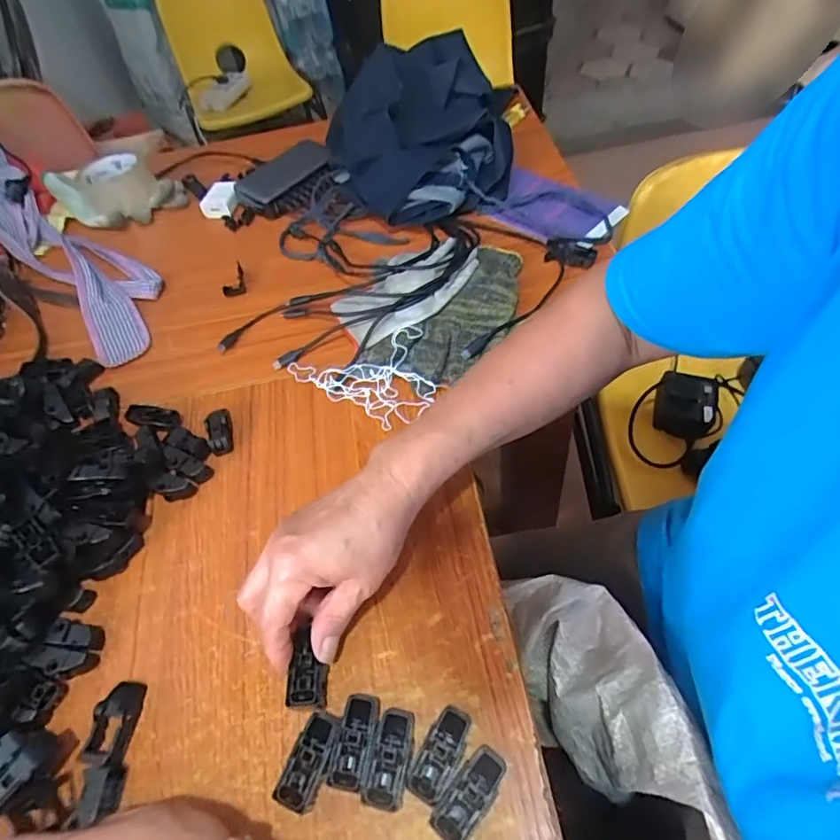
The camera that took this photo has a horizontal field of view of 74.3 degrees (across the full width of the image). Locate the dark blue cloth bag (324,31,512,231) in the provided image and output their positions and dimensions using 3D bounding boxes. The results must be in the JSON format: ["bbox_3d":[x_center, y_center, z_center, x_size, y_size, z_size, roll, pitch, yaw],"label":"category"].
[{"bbox_3d":[0.004,-0.367,0.687,0.228,0.079,0.306,-6,54,3],"label":"dark blue cloth bag"}]

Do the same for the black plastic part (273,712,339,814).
[{"bbox_3d":[-0.066,0.207,0.336,0.024,0.021,0.050,13,57,16],"label":"black plastic part"}]

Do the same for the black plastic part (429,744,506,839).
[{"bbox_3d":[0.029,0.213,0.315,0.023,0.020,0.051,33,65,27],"label":"black plastic part"}]

